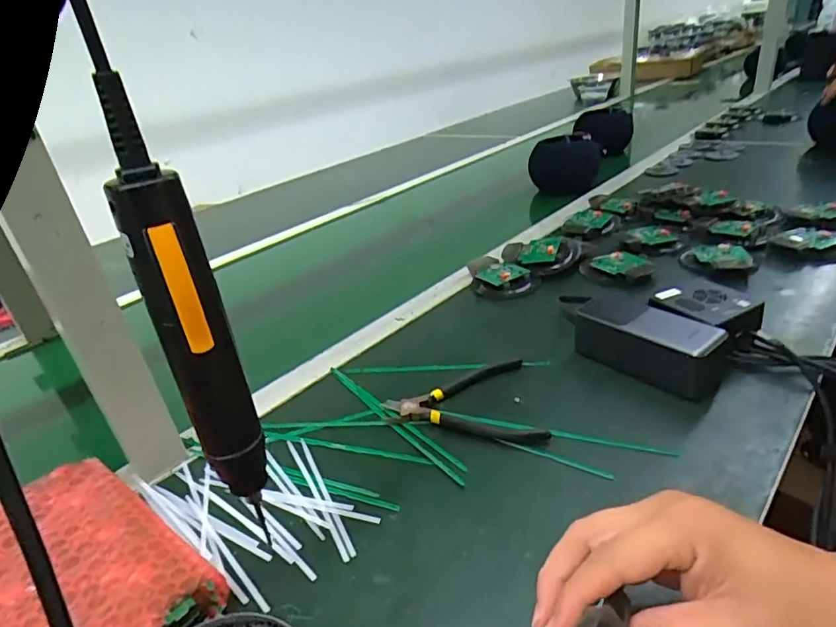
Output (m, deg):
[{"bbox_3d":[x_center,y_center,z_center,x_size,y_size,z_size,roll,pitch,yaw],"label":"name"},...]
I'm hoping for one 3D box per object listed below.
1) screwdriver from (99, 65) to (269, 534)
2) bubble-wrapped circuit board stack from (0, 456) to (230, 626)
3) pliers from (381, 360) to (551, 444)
[{"bbox_3d":[-0.108,0.011,0.253,0.034,0.219,0.033,-21,31,-23],"label":"screwdriver"},{"bbox_3d":[-0.243,0.182,0.350,0.208,0.038,0.135,16,36,37],"label":"bubble-wrapped circuit board stack"},{"bbox_3d":[0.040,0.085,0.481,0.136,0.012,0.113,-8,28,-1],"label":"pliers"}]

